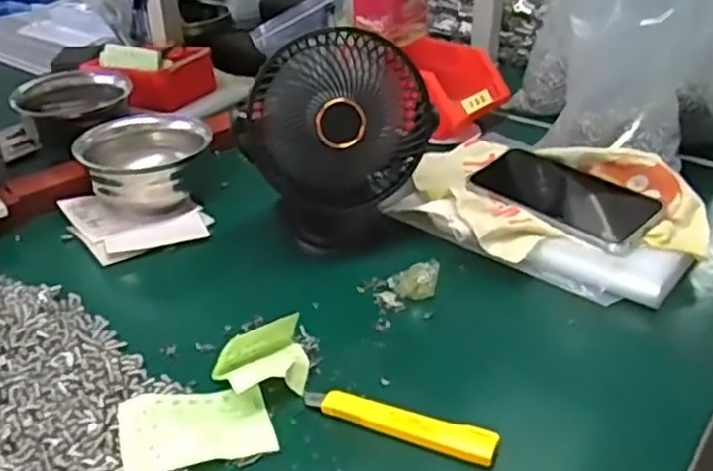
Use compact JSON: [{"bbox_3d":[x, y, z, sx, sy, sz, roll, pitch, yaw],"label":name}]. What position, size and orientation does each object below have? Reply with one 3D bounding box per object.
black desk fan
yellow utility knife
[{"bbox_3d":[-0.022,-0.076,0.621,0.150,0.167,0.084,-13,34,-19],"label":"black desk fan"},{"bbox_3d":[0.026,0.118,0.462,0.125,0.012,0.020,12,34,19],"label":"yellow utility knife"}]

